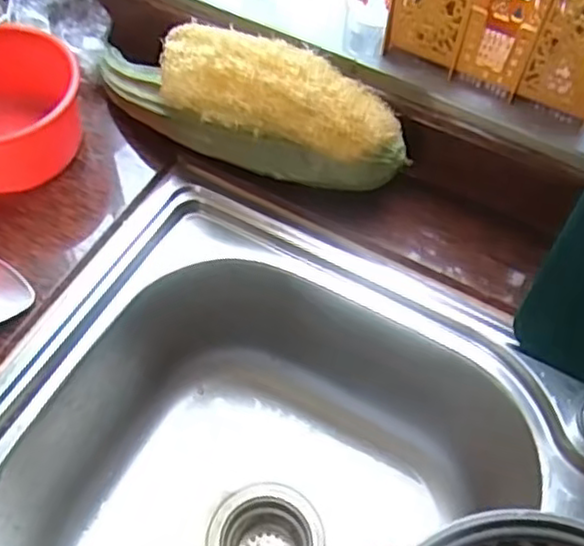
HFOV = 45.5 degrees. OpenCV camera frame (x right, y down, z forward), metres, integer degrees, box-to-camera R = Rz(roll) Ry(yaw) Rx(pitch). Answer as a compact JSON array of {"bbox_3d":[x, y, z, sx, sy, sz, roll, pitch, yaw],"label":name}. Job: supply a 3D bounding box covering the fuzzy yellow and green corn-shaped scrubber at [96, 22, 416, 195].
[{"bbox_3d":[-0.046,-0.144,0.577,0.279,0.094,0.070,17,55,10],"label":"fuzzy yellow and green corn-shaped scrubber"}]

